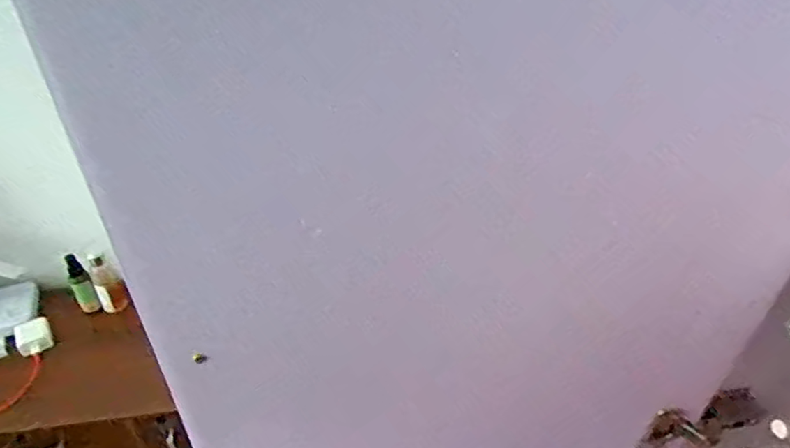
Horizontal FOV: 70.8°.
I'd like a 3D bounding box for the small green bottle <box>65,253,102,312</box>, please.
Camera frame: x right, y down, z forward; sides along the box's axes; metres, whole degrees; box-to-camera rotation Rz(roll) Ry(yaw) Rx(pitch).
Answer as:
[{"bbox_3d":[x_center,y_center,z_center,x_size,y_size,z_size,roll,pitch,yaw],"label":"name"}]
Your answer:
[{"bbox_3d":[-0.551,0.105,0.974,0.032,0.119,0.031,-29,48,-31],"label":"small green bottle"}]

